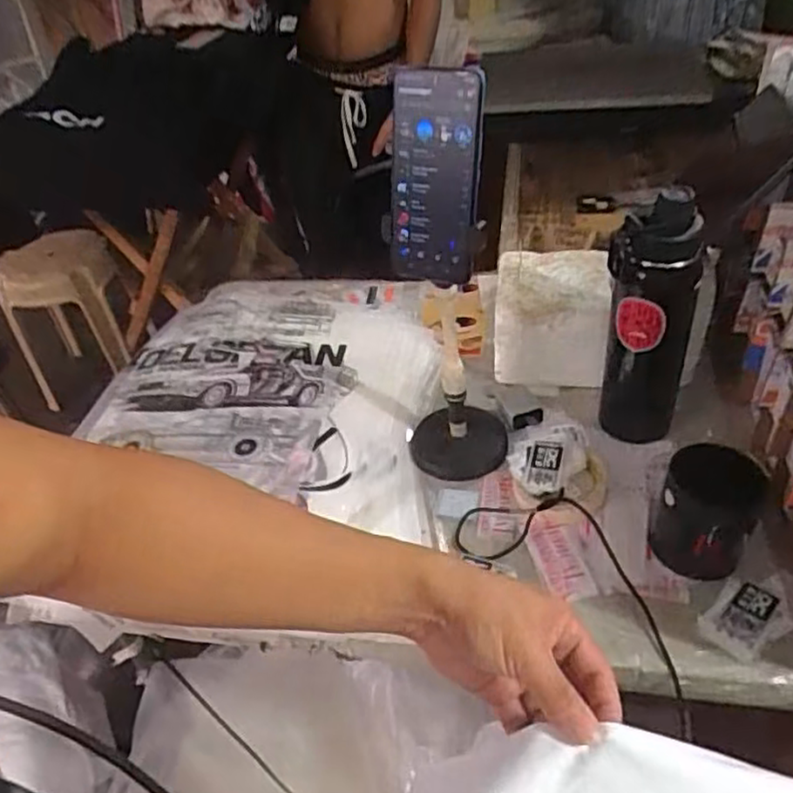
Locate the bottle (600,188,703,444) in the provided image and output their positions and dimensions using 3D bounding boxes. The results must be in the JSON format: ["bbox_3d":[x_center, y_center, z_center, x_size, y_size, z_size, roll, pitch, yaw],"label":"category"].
[{"bbox_3d":[0.253,-0.064,0.703,0.086,0.295,0.084,10,43,19],"label":"bottle"}]

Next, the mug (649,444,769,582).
[{"bbox_3d":[0.277,0.104,0.615,0.080,0.099,0.068,18,46,26],"label":"mug"}]

